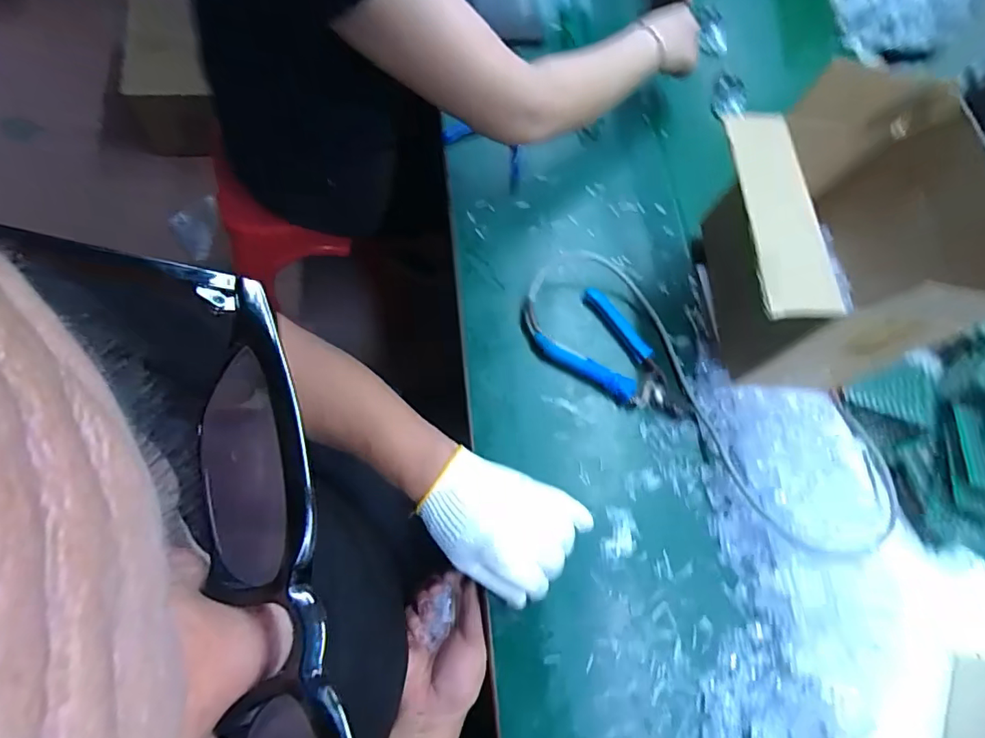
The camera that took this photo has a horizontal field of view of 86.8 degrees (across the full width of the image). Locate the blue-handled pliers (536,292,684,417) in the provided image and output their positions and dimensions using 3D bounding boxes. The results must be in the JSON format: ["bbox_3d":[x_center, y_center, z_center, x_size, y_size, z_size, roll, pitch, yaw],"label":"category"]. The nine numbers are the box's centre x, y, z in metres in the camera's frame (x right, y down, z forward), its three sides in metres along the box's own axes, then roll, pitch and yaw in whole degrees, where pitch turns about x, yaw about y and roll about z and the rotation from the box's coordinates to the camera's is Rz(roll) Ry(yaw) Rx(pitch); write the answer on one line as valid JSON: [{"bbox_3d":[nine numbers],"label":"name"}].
[{"bbox_3d":[0.139,-0.007,0.584,0.108,0.013,0.176,-40,79,-19],"label":"blue-handled pliers"}]

